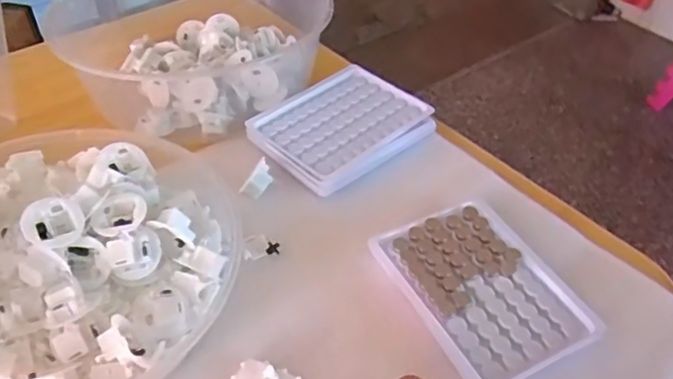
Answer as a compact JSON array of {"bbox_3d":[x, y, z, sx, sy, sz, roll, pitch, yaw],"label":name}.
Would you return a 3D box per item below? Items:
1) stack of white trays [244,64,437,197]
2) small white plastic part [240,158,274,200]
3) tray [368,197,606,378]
[{"bbox_3d":[0.005,-0.052,0.506,0.133,0.019,0.106,-31,54,-30],"label":"stack of white trays"},{"bbox_3d":[-0.057,-0.007,0.455,0.017,0.019,0.024,32,52,26],"label":"small white plastic part"},{"bbox_3d":[0.093,0.063,0.395,0.096,0.011,0.128,-19,49,-21],"label":"tray"}]

